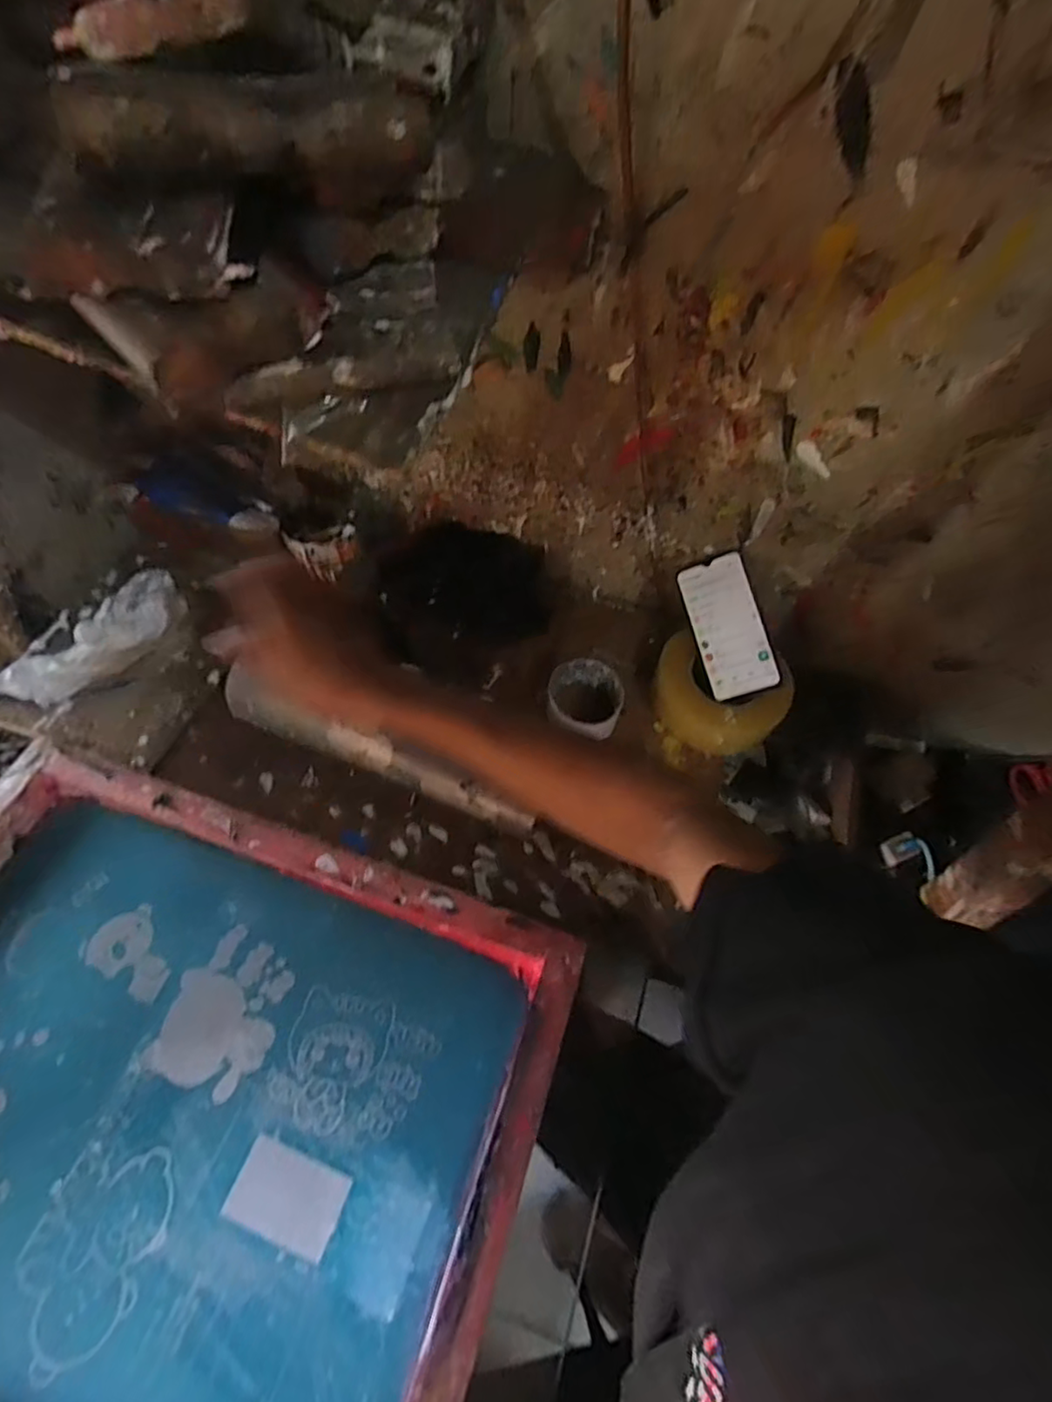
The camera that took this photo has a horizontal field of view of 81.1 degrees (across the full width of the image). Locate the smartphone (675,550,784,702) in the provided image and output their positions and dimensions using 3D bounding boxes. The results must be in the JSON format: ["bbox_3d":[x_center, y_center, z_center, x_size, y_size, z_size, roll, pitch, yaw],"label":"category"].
[{"bbox_3d":[0.217,-0.080,0.663,0.072,0.009,0.151,-20,84,27],"label":"smartphone"}]

